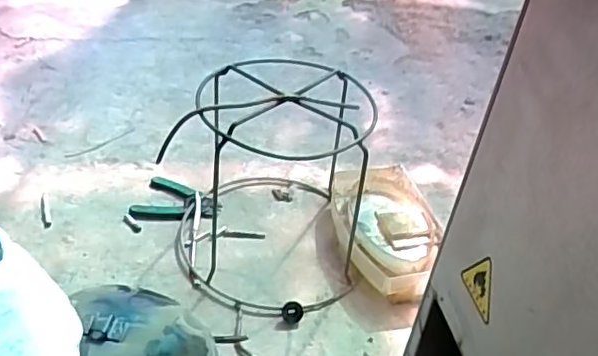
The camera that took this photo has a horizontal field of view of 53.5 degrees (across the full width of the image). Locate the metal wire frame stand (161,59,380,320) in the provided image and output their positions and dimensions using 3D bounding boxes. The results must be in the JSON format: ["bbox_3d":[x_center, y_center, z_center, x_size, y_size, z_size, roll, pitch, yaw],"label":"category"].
[{"bbox_3d":[-0.037,-0.006,0.830,0.247,0.251,0.311,6,37,0],"label":"metal wire frame stand"}]

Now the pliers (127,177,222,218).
[{"bbox_3d":[-0.192,0.031,0.959,0.138,0.014,0.106,4,37,-2],"label":"pliers"}]

